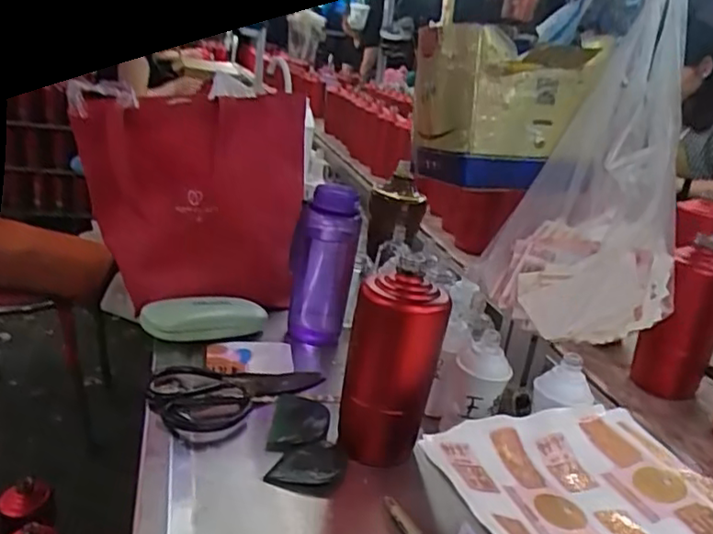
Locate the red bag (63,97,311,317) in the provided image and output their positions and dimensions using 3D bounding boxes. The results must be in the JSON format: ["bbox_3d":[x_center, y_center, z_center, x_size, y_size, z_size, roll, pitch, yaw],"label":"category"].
[{"bbox_3d":[-0.203,-0.080,0.814,0.282,0.279,0.103,-1,22,-22],"label":"red bag"}]

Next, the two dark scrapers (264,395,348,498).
[{"bbox_3d":[-0.048,0.164,0.601,0.069,0.012,0.143,5,20,-7],"label":"two dark scrapers"}]

